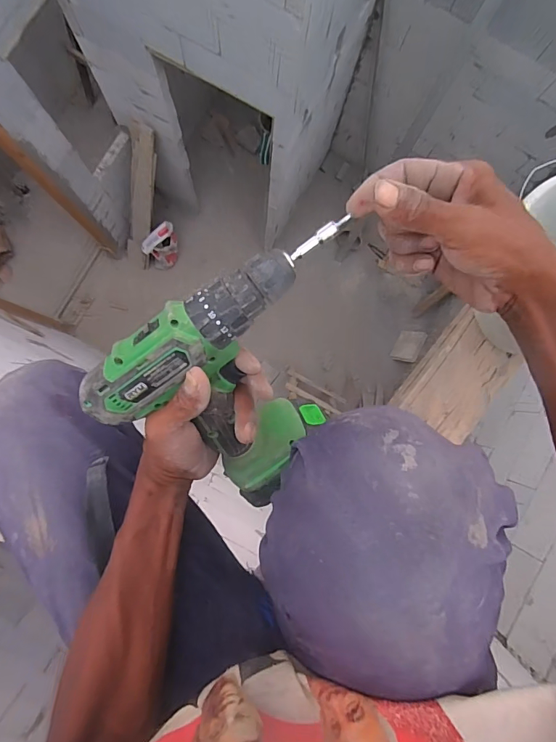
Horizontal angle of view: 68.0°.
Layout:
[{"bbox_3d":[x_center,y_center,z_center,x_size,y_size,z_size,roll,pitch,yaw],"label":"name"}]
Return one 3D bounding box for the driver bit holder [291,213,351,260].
[{"bbox_3d":[0.032,-0.100,0.306,0.052,0.008,0.008,-35,90,5],"label":"driver bit holder"}]

